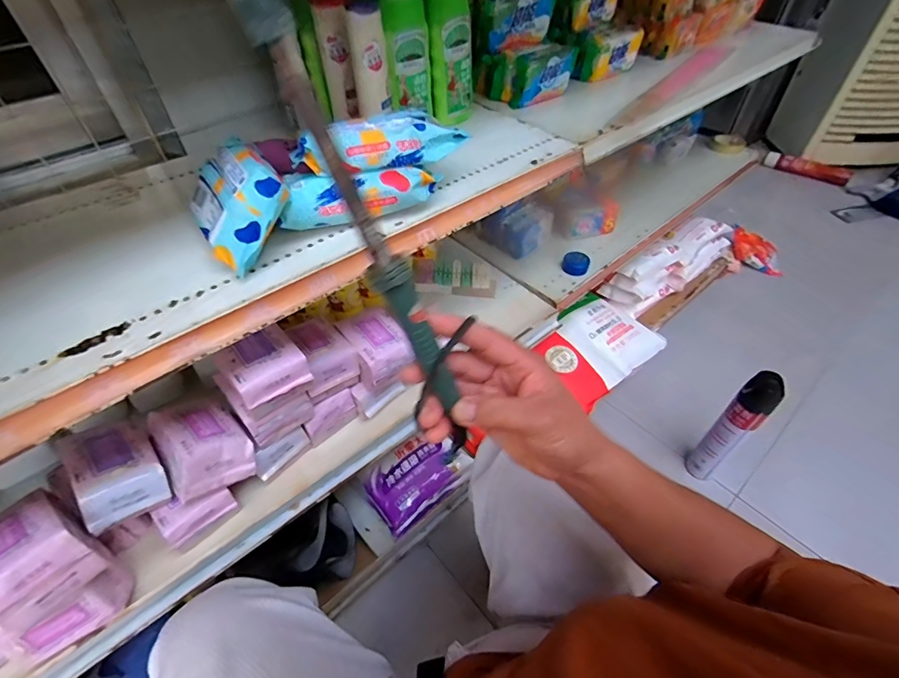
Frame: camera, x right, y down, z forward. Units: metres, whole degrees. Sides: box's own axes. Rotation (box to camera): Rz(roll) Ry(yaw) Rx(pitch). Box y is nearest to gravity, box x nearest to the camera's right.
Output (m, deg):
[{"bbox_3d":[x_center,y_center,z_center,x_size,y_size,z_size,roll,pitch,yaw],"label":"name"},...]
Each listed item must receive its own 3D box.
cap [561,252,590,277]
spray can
[{"bbox_3d":[0.259,-0.159,0.890,0.057,0.034,0.054,10,48,12],"label":"cap"},{"bbox_3d":[0.591,0.195,0.915,0.058,0.332,0.059,-1,47,1],"label":"spray can"}]

